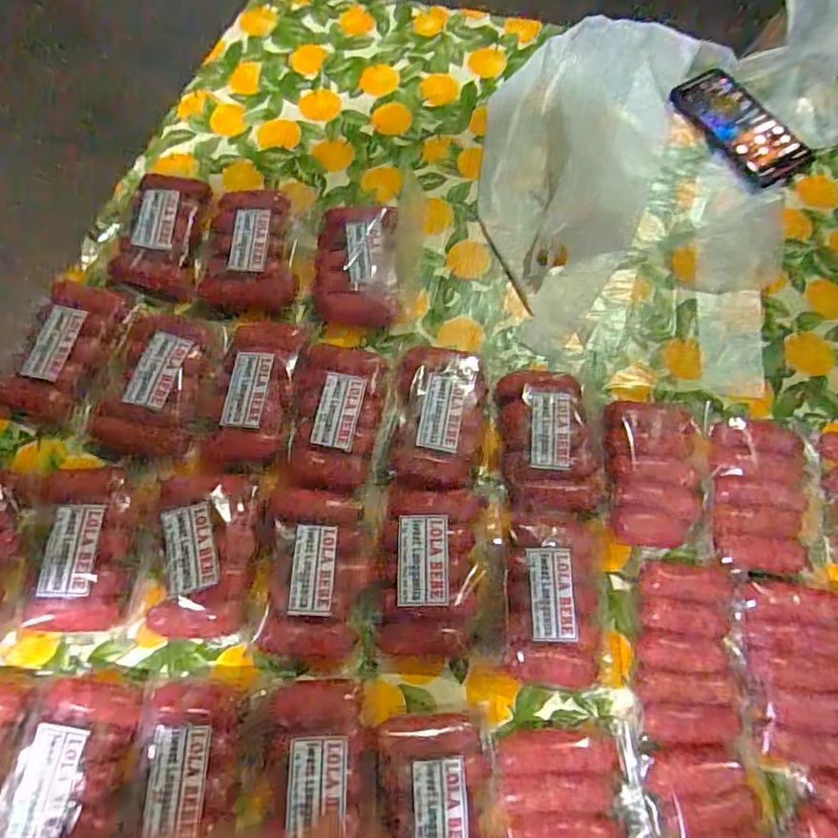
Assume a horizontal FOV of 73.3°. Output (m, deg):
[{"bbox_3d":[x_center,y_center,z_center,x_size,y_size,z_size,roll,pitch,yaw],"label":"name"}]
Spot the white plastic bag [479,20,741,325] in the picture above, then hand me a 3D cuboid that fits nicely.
[{"bbox_3d":[0.176,-0.316,0.617,0.210,0.054,0.399,29,72,9],"label":"white plastic bag"}]

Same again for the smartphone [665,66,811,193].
[{"bbox_3d":[0.366,-0.337,0.646,0.083,0.016,0.160,-31,73,-12],"label":"smartphone"}]

